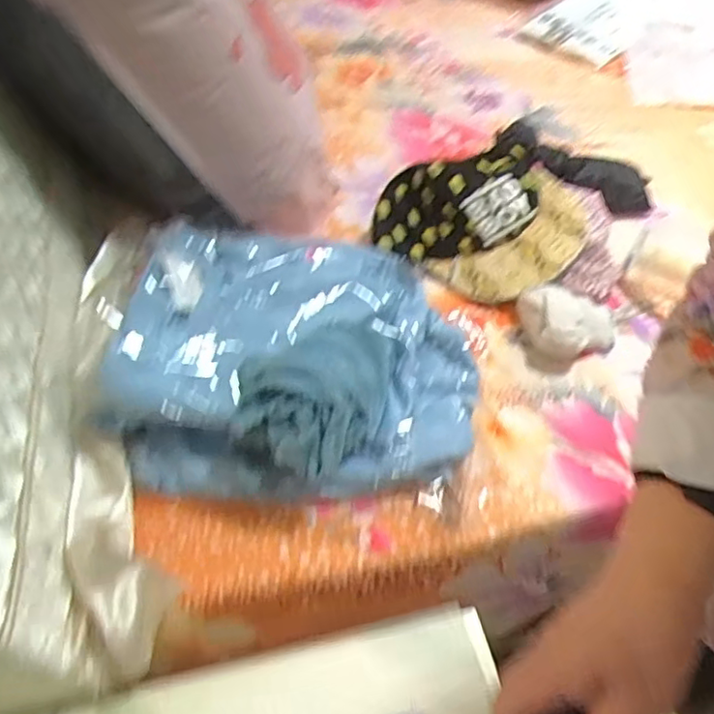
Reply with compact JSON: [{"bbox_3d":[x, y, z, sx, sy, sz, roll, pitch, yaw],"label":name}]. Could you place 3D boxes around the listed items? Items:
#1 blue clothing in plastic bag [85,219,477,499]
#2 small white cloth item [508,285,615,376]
[{"bbox_3d":[-0.077,-0.011,0.624,0.370,0.097,0.299,-1,49,-3],"label":"blue clothing in plastic bag"},{"bbox_3d":[0.228,-0.037,0.692,0.107,0.049,0.111,1,49,-2],"label":"small white cloth item"}]

